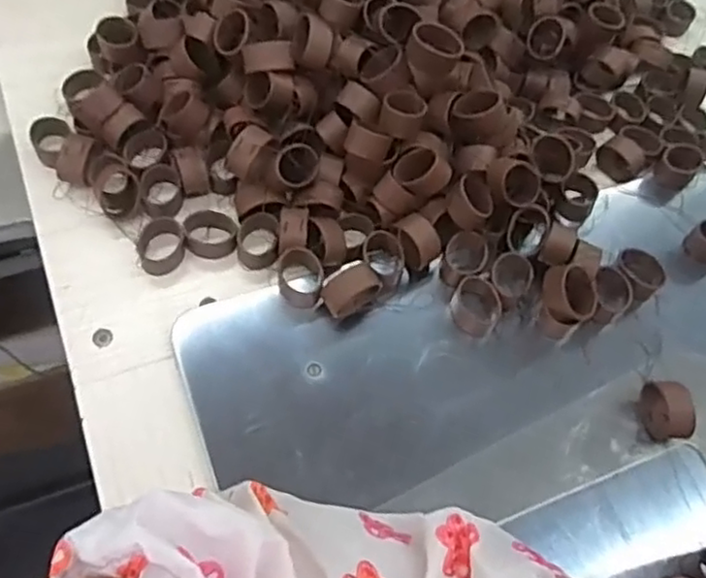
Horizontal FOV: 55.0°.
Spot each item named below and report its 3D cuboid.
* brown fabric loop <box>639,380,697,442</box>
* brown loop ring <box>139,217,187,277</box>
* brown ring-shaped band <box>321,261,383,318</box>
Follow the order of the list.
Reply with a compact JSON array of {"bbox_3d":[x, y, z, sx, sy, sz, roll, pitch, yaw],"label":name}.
[{"bbox_3d":[0.193,0.075,0.417,0.023,0.025,0.035,5,60,-5],"label":"brown fabric loop"},{"bbox_3d":[-0.126,-0.027,0.452,0.031,0.024,0.035,-13,63,-15],"label":"brown loop ring"},{"bbox_3d":[-0.001,0.004,0.437,0.038,0.031,0.023,-33,69,-23],"label":"brown ring-shaped band"}]

